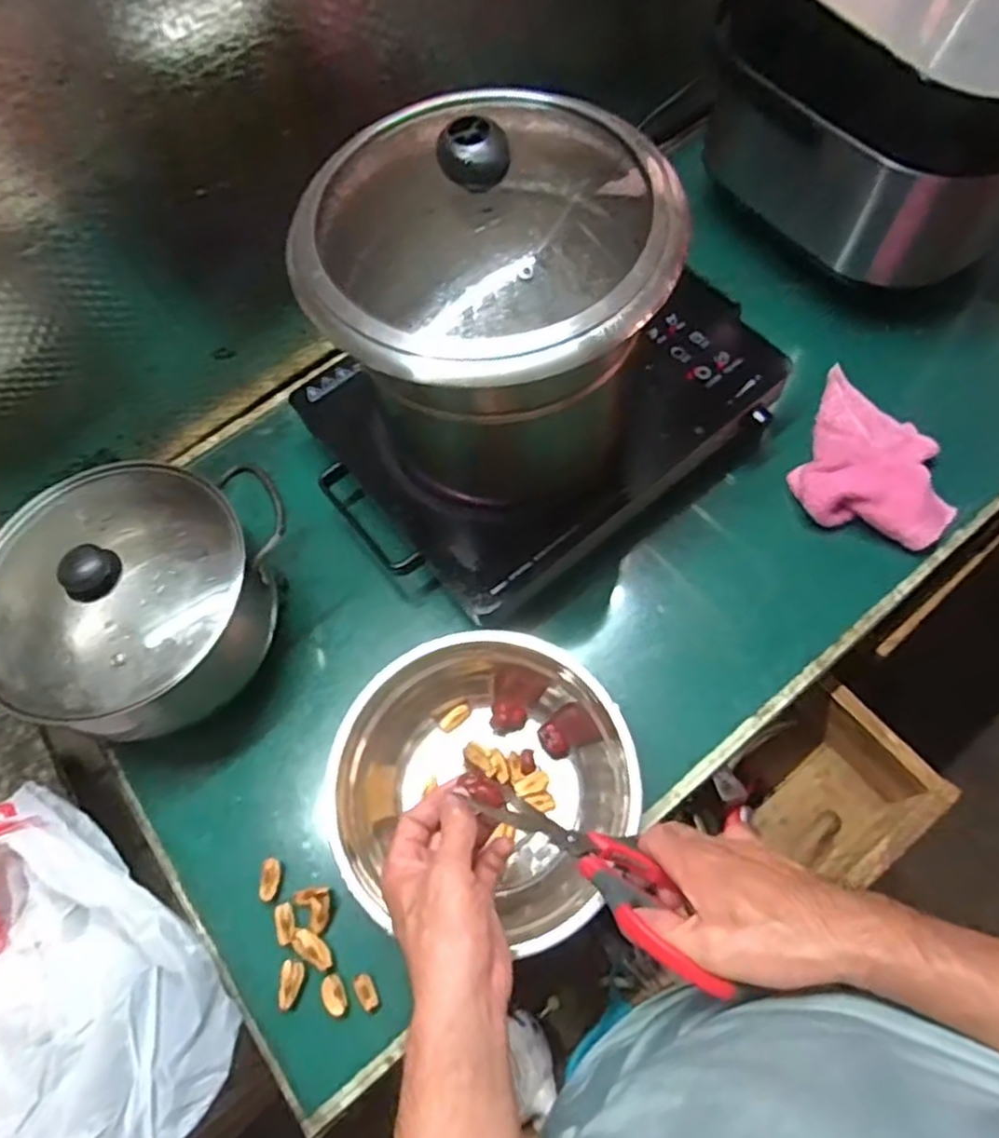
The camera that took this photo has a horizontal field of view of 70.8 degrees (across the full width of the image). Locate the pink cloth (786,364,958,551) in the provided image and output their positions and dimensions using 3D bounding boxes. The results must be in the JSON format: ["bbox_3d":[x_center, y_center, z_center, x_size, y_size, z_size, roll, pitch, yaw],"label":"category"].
[{"bbox_3d":[0.364,-0.104,0.667,0.140,0.036,0.163,24,70,13],"label":"pink cloth"}]

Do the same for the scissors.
[{"bbox_3d":[0.064,0.184,0.436,0.172,0.075,0.049,37,73,17],"label":"scissors"}]

